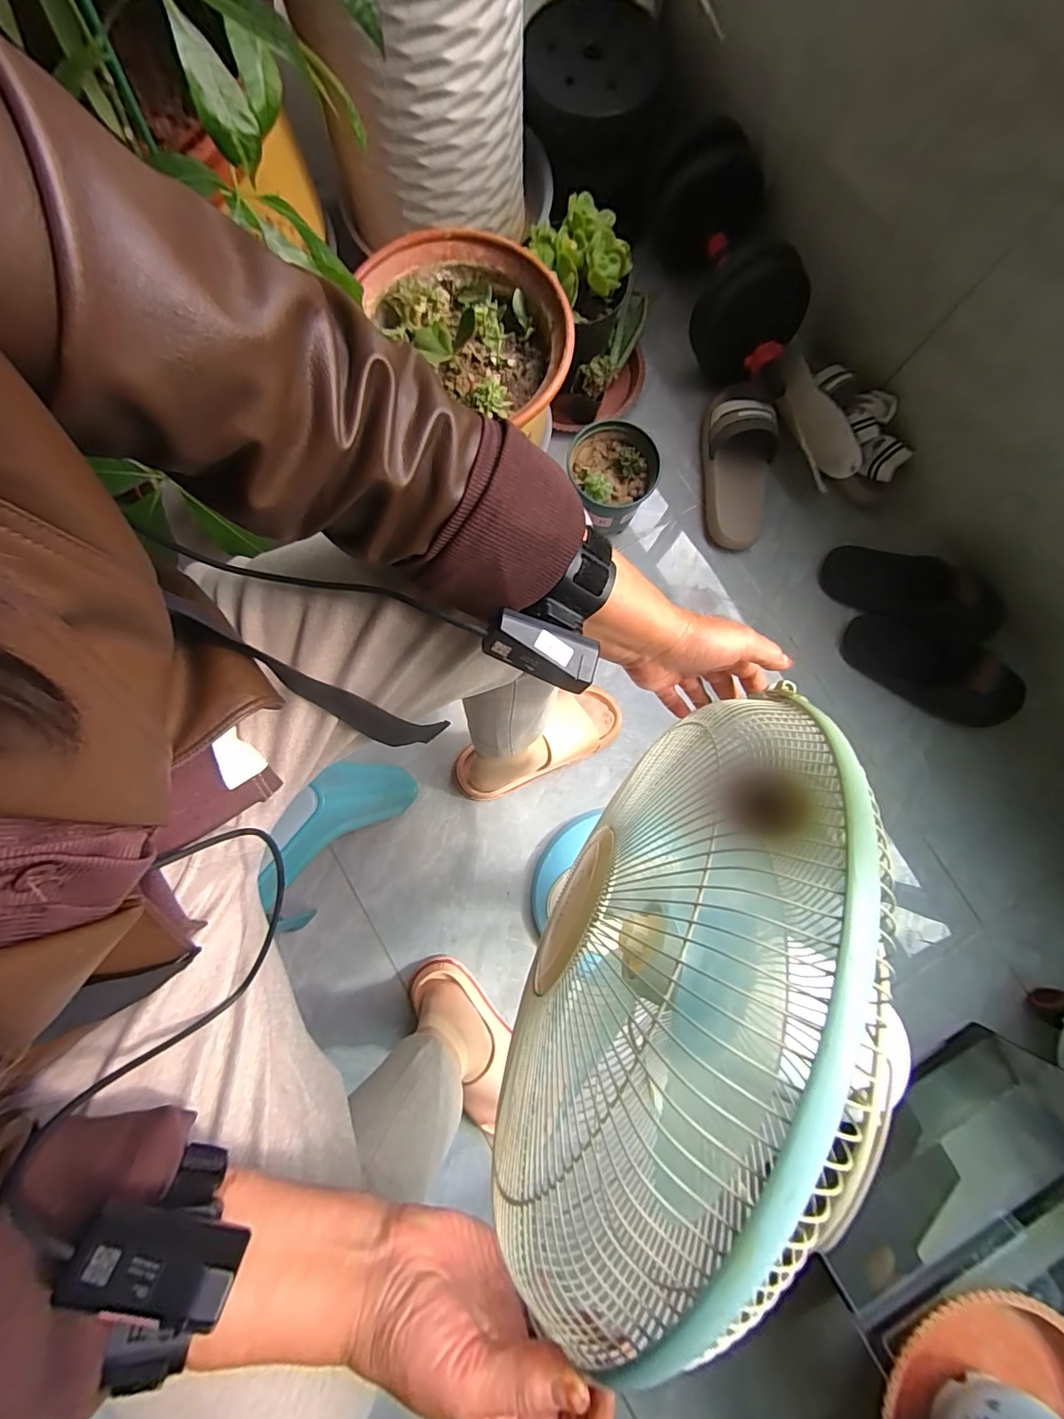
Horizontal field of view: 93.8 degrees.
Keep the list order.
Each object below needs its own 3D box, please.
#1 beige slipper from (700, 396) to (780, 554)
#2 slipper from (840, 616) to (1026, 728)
[{"bbox_3d":[0.336,-0.396,0.812,0.106,0.066,0.254,4,79,0],"label":"beige slipper"},{"bbox_3d":[0.642,-0.064,0.782,0.276,0.066,0.115,24,80,4],"label":"slipper"}]

